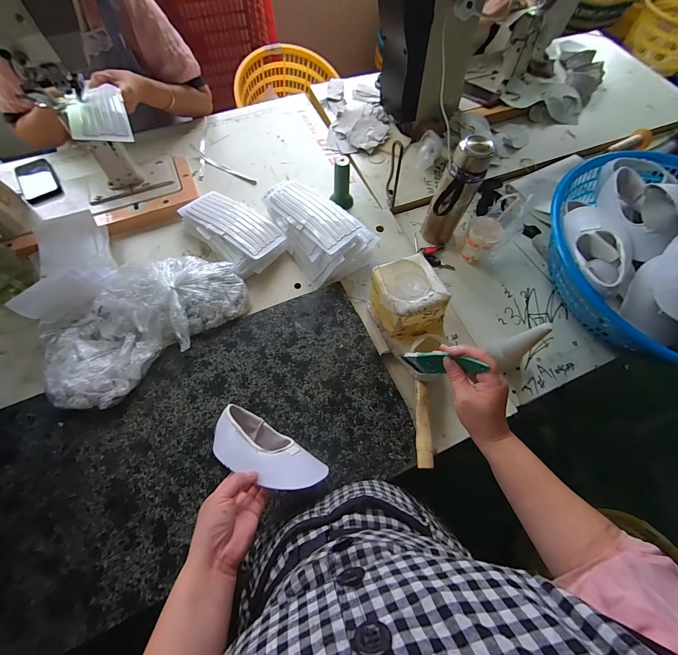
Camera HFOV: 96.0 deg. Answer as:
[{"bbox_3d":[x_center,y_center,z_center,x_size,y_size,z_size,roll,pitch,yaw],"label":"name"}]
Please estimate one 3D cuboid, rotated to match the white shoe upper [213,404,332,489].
[{"bbox_3d":[-0.112,0.195,0.468,0.180,0.072,0.077,28,64,12],"label":"white shoe upper"}]

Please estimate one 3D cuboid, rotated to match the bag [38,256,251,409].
[{"bbox_3d":[-0.374,-0.020,0.591,0.377,0.072,0.206,-41,74,-18],"label":"bag"}]

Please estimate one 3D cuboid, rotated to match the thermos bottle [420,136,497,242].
[{"bbox_3d":[0.252,-0.286,0.676,0.082,0.236,0.105,26,67,8],"label":"thermos bottle"}]

